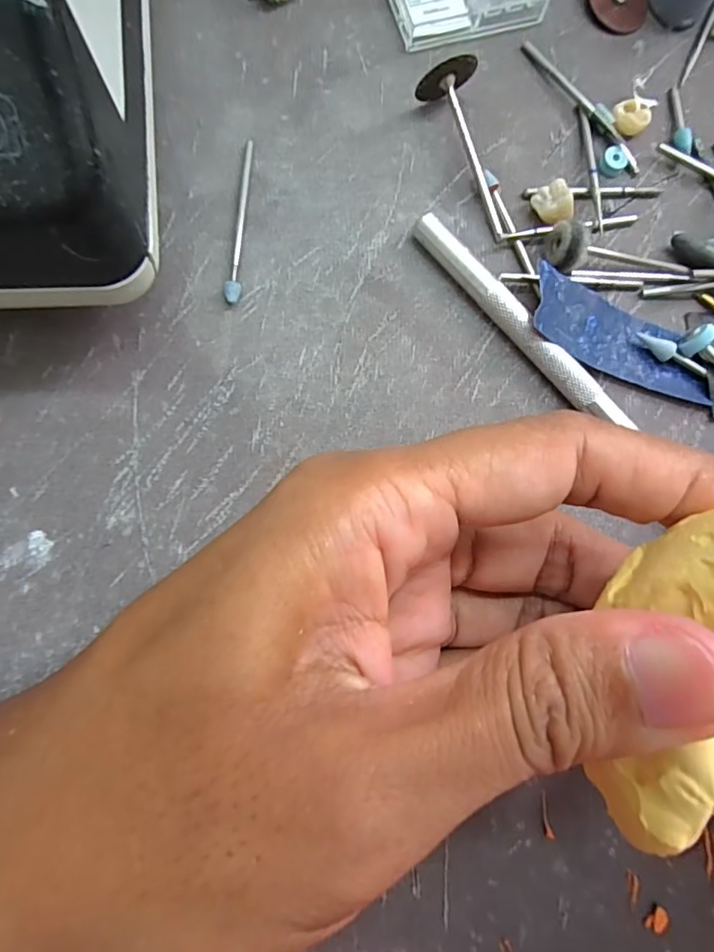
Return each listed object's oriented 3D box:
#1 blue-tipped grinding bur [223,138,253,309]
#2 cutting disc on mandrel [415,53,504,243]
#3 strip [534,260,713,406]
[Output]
[{"bbox_3d":[-0.030,-0.068,0.142,0.004,0.004,0.046,6,83,-5],"label":"blue-tipped grinding bur"},{"bbox_3d":[0.029,-0.089,0.147,0.016,0.013,0.046,-12,85,-7],"label":"cutting disc on mandrel"},{"bbox_3d":[0.074,-0.039,0.148,0.057,0.010,0.021,17,82,-3],"label":"strip"}]

